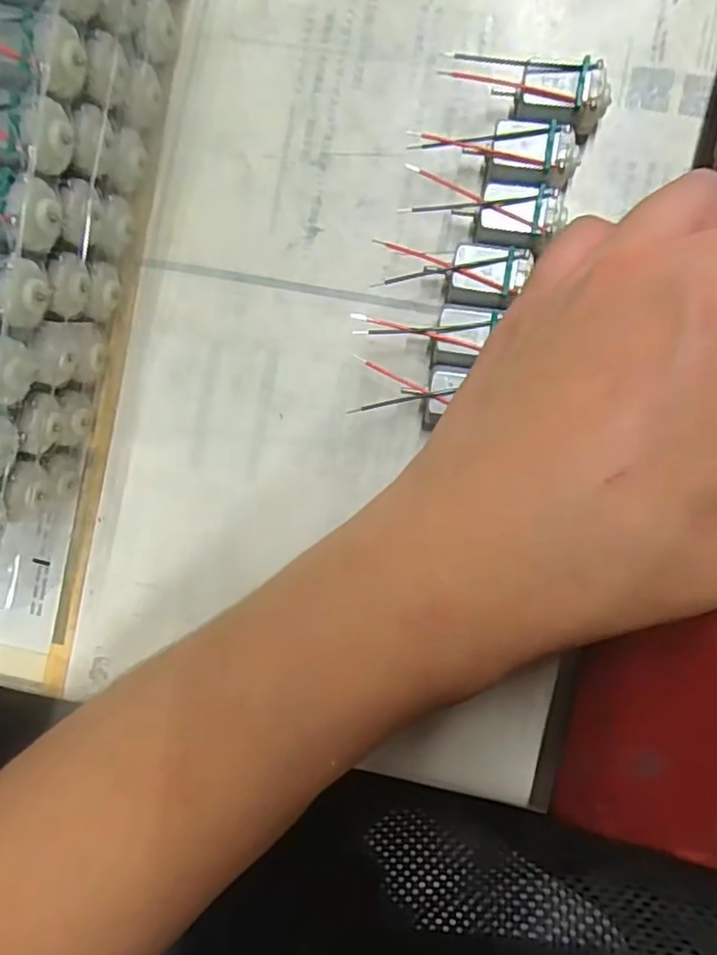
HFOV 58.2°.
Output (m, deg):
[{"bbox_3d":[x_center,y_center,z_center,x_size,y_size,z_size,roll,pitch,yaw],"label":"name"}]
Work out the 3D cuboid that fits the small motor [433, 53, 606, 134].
[{"bbox_3d":[0.053,-0.124,0.206,0.051,0.015,0.017,16,94,5],"label":"small motor"}]

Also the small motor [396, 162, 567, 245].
[{"bbox_3d":[0.040,-0.086,0.208,0.051,0.013,0.019,17,94,5],"label":"small motor"}]

